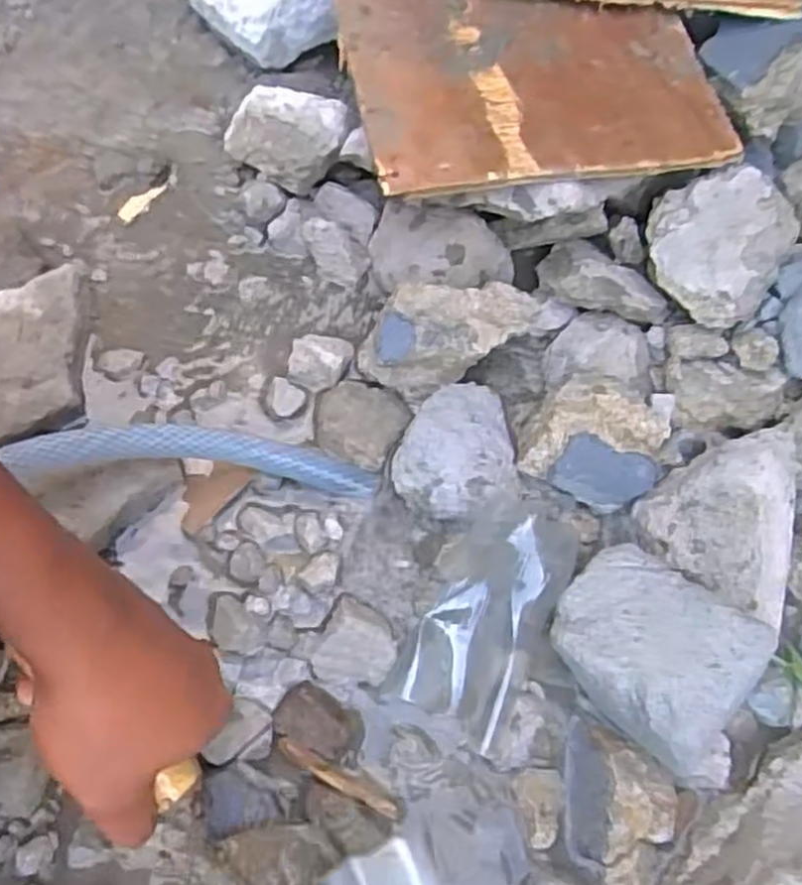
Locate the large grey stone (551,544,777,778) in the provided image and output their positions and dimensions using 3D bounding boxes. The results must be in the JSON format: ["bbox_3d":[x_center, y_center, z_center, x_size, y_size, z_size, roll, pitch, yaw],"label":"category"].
[{"bbox_3d":[0.136,0.112,0.413,0.110,0.060,0.081,39,71,15],"label":"large grey stone"}]

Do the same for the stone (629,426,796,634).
[{"bbox_3d":[0.184,0.047,0.456,0.081,0.047,0.112,10,66,3],"label":"stone"}]

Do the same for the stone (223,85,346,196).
[{"bbox_3d":[-0.083,-0.219,0.555,0.089,0.046,0.066,35,69,13],"label":"stone"}]

